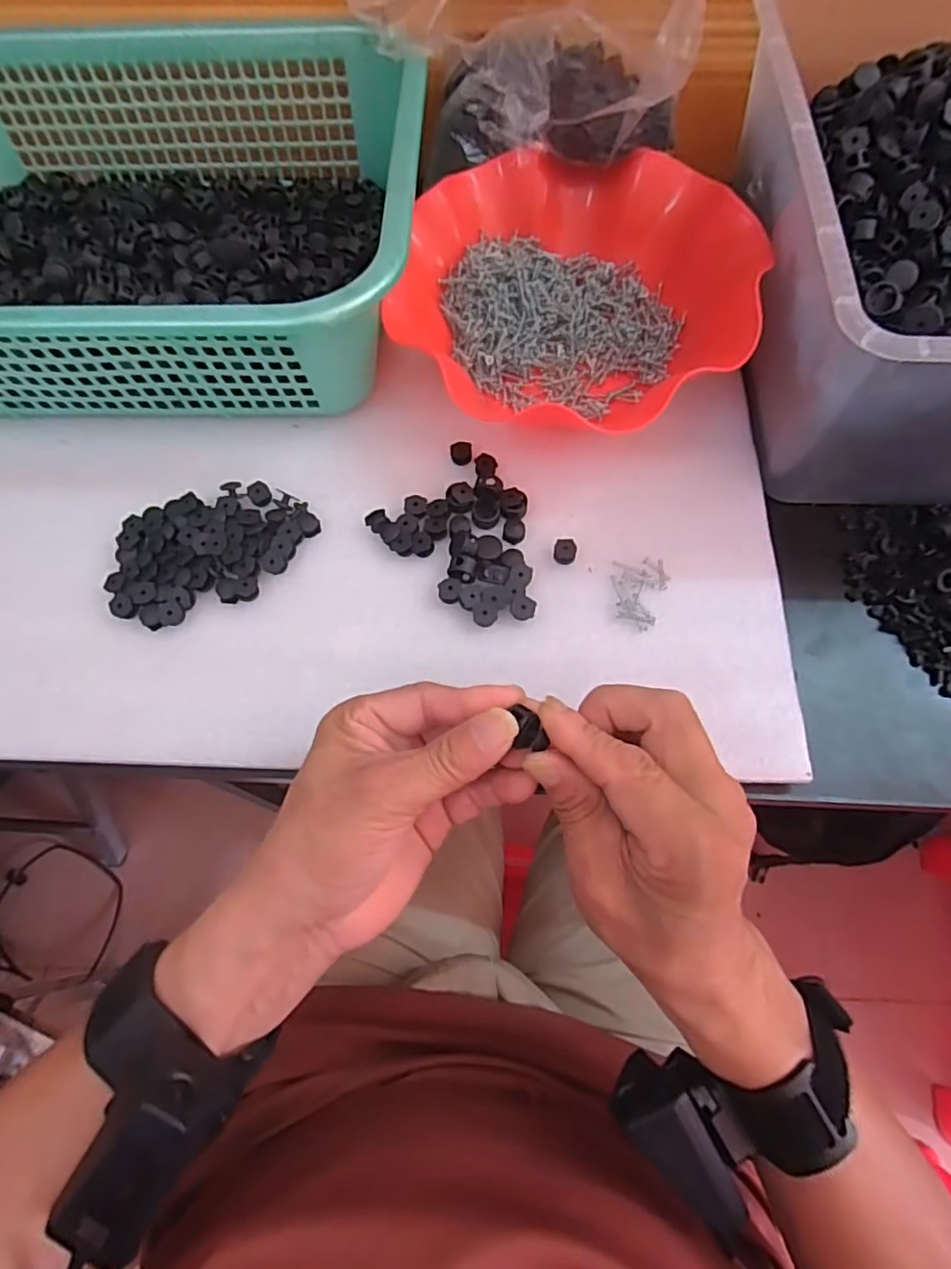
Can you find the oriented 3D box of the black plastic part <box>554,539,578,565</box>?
[{"bbox_3d":[0.053,-0.048,0.358,0.013,0.008,0.013,0,68,0],"label":"black plastic part"}]

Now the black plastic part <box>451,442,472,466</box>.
[{"bbox_3d":[-0.009,-0.113,0.386,0.013,0.007,0.014,0,68,0],"label":"black plastic part"}]

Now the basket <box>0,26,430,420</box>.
[{"bbox_3d":[-0.223,-0.273,0.402,0.378,0.092,0.281,1,68,1],"label":"basket"}]

